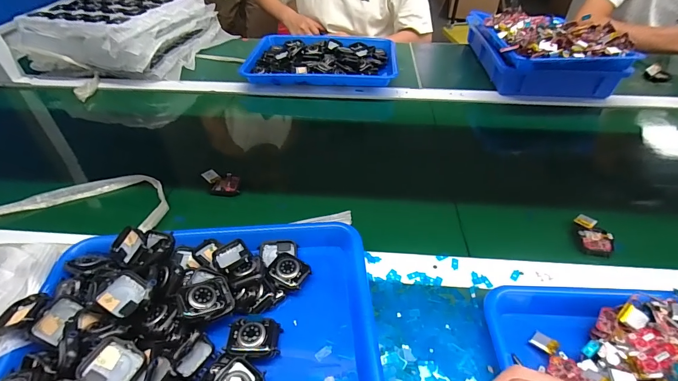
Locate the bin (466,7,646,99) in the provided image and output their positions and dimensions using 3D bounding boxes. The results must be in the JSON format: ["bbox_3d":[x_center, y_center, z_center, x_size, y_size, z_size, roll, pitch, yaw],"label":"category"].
[{"bbox_3d":[0.439,-0.322,0.774,0.237,0.109,0.303,-2,43,-2],"label":"bin"}]

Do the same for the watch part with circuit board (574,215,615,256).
[{"bbox_3d":[0.324,0.057,0.438,0.036,0.011,0.059,8,44,8],"label":"watch part with circuit board"}]

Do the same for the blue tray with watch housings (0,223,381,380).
[{"bbox_3d":[-0.135,0.136,0.323,0.334,0.046,0.248,-3,43,-3],"label":"blue tray with watch housings"}]

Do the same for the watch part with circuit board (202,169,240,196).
[{"bbox_3d":[-0.173,-0.011,0.511,0.050,0.024,0.034,-1,43,0],"label":"watch part with circuit board"}]

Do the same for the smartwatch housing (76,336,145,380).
[{"bbox_3d":[-0.186,0.144,0.285,0.040,0.012,0.038,19,46,19],"label":"smartwatch housing"}]

